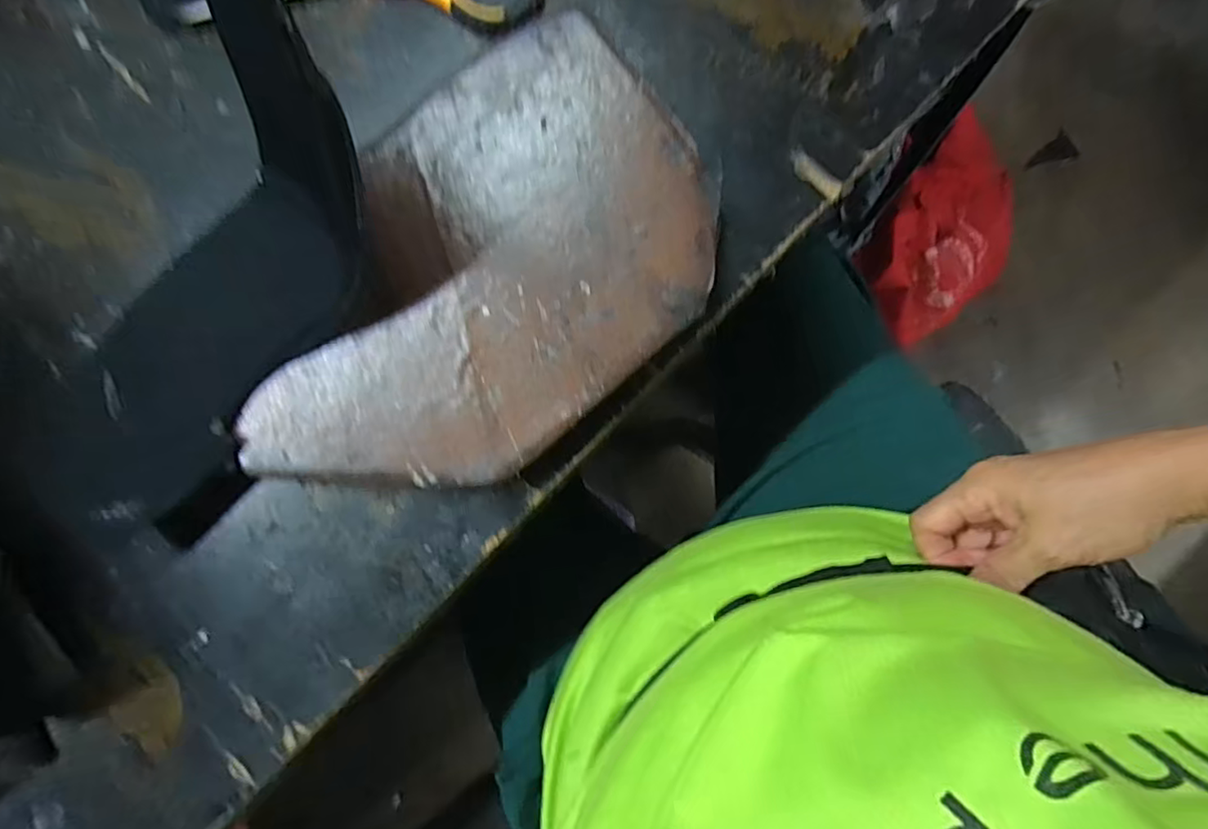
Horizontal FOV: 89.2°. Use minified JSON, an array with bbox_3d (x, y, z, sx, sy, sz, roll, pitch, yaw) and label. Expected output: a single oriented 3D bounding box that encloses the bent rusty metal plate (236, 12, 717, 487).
[{"bbox_3d":[-0.064,-0.060,0.309,0.254,0.020,0.165,-40,88,0],"label":"bent rusty metal plate"}]

